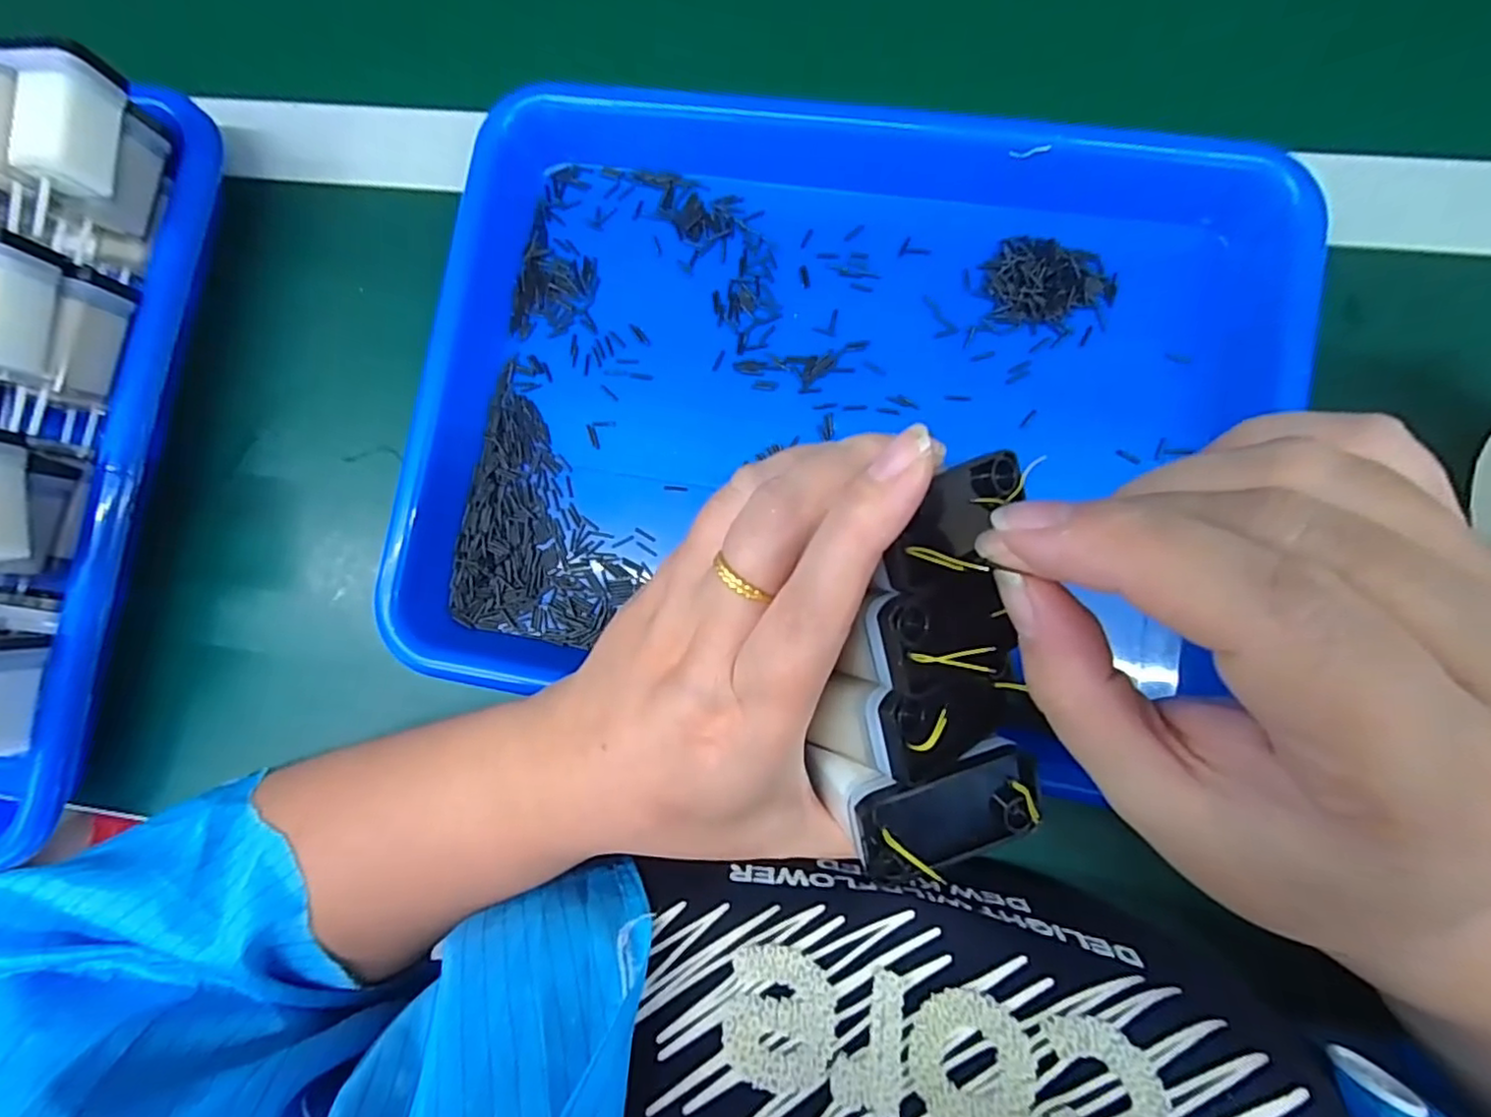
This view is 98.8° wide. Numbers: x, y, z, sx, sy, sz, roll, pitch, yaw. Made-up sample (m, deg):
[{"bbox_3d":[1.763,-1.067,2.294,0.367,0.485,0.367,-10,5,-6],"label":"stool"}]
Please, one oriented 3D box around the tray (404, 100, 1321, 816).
[{"bbox_3d":[0.036,-0.066,0.258,0.323,0.033,0.260,7,84,6],"label":"tray"}]

